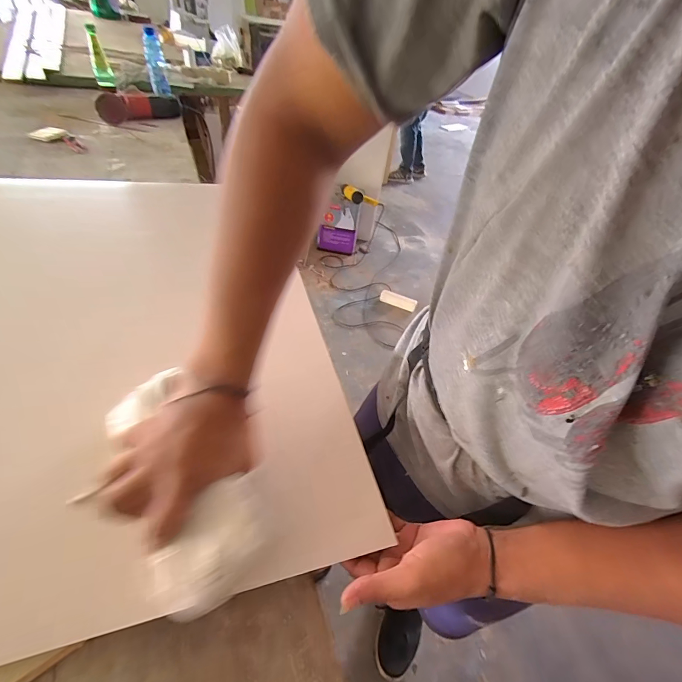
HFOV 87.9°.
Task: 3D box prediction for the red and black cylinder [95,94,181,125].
[{"bbox_3d":[-0.645,-0.741,1.134,0.235,0.070,0.065,-13,48,-22],"label":"red and black cylinder"}]

